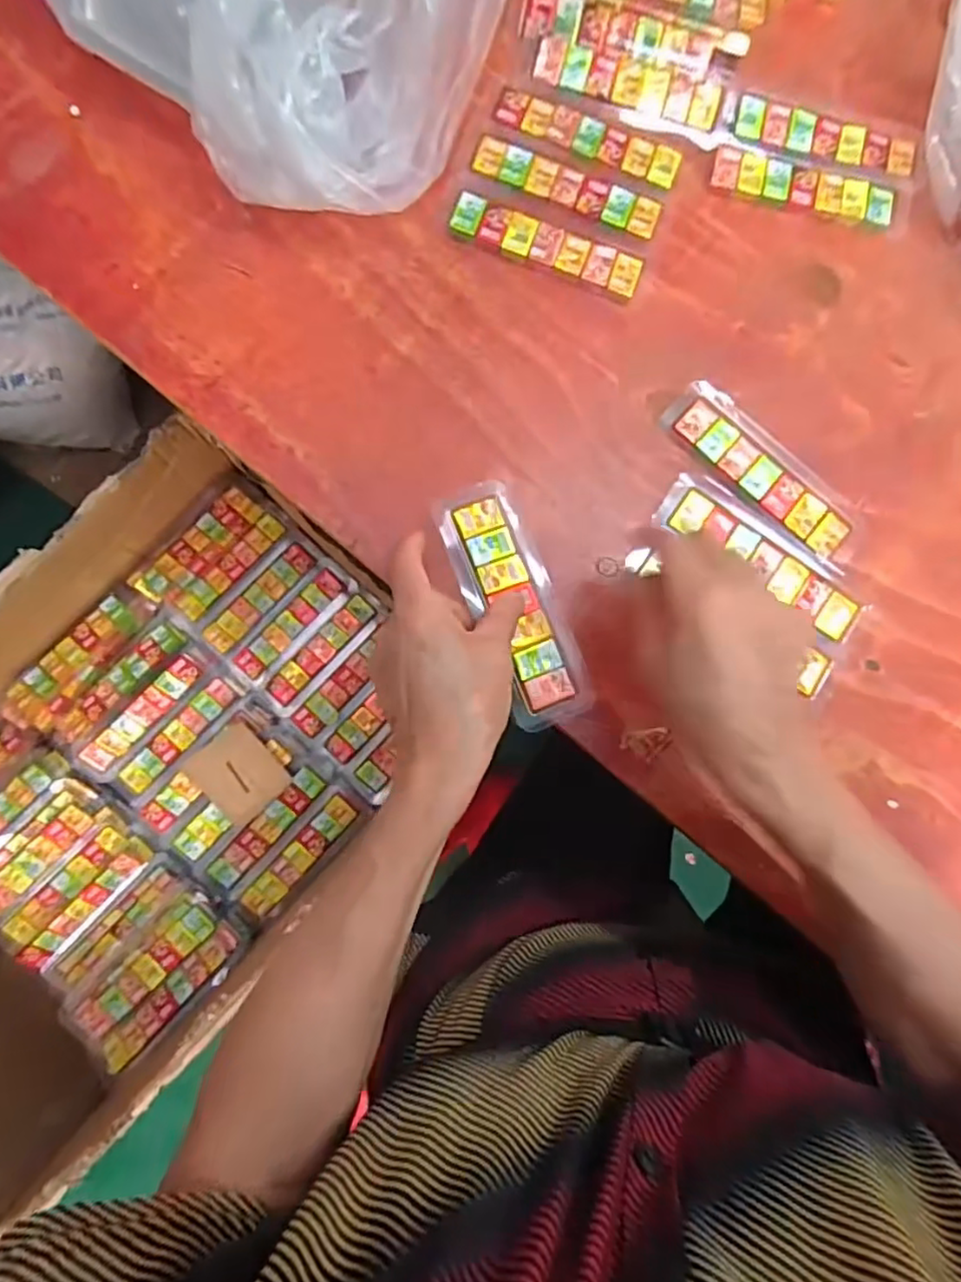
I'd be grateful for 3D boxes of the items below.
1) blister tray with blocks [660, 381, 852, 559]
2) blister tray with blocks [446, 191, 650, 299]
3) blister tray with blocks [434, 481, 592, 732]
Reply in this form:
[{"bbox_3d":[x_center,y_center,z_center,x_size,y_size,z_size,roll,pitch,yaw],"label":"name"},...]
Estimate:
[{"bbox_3d":[0.168,-0.103,0.387,0.127,0.013,0.035,43,82,2],"label":"blister tray with blocks"},{"bbox_3d":[0.041,-0.242,0.396,0.120,0.006,0.030,17,82,-1],"label":"blister tray with blocks"},{"bbox_3d":[0.018,-0.021,0.362,0.047,0.016,0.138,-23,85,-6],"label":"blister tray with blocks"}]

